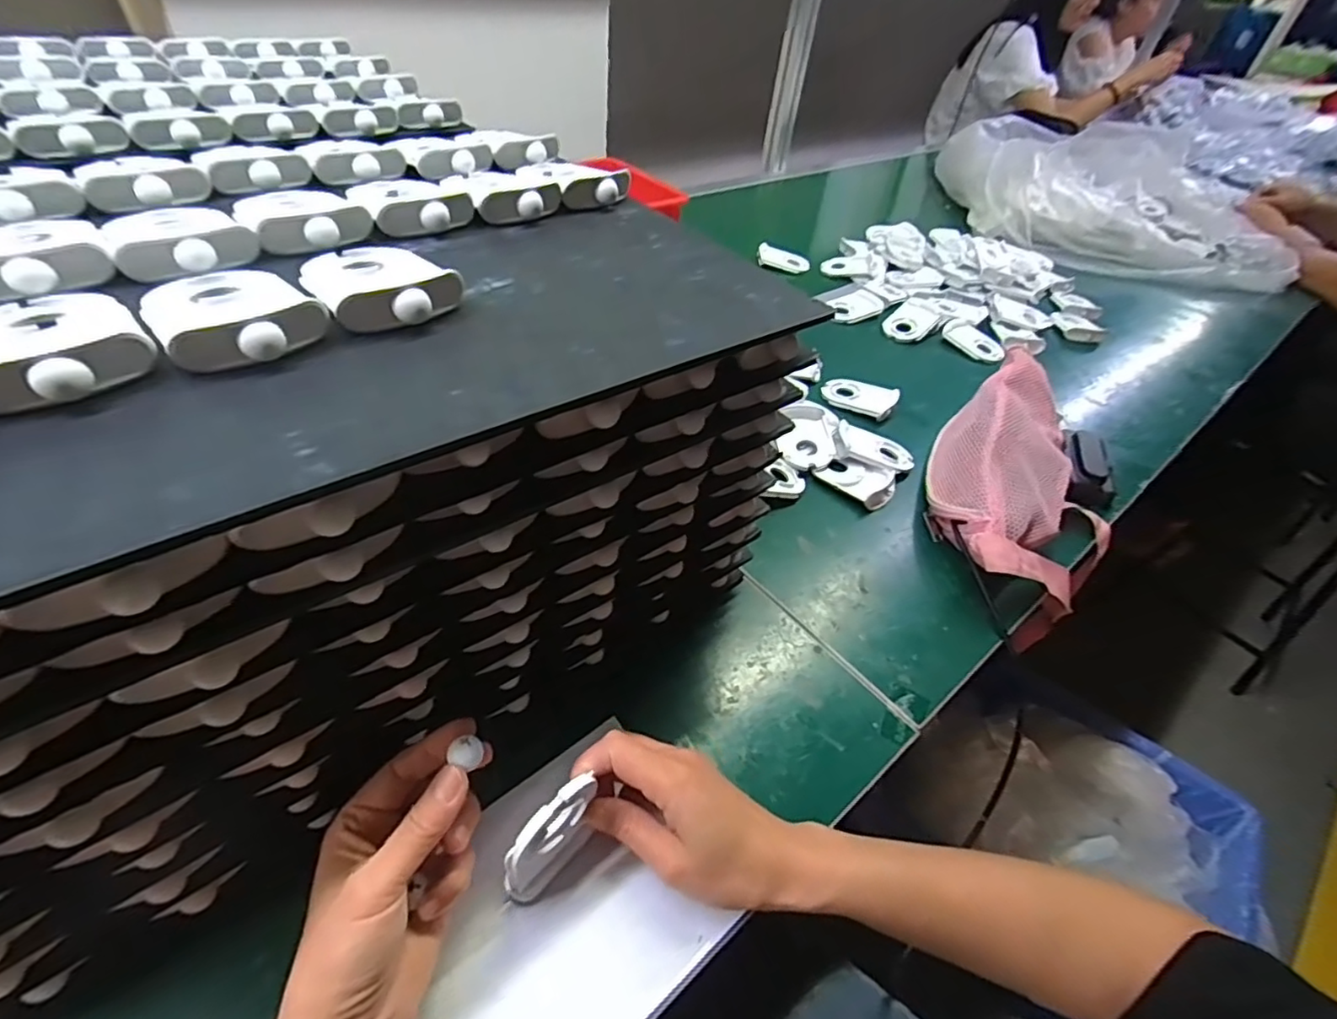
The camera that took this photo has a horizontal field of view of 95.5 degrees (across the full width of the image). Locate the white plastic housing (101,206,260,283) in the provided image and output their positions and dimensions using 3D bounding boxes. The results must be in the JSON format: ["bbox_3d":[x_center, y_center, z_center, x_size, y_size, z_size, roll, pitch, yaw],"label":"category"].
[{"bbox_3d":[-0.248,-0.140,0.306,0.057,0.015,0.085,-29,55,-31],"label":"white plastic housing"}]

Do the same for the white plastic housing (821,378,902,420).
[{"bbox_3d":[0.225,-0.134,0.717,0.085,0.027,0.039,28,48,20],"label":"white plastic housing"}]

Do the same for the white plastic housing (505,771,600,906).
[{"bbox_3d":[-0.059,0.171,0.314,0.011,0.078,0.053,35,51,25],"label":"white plastic housing"}]

